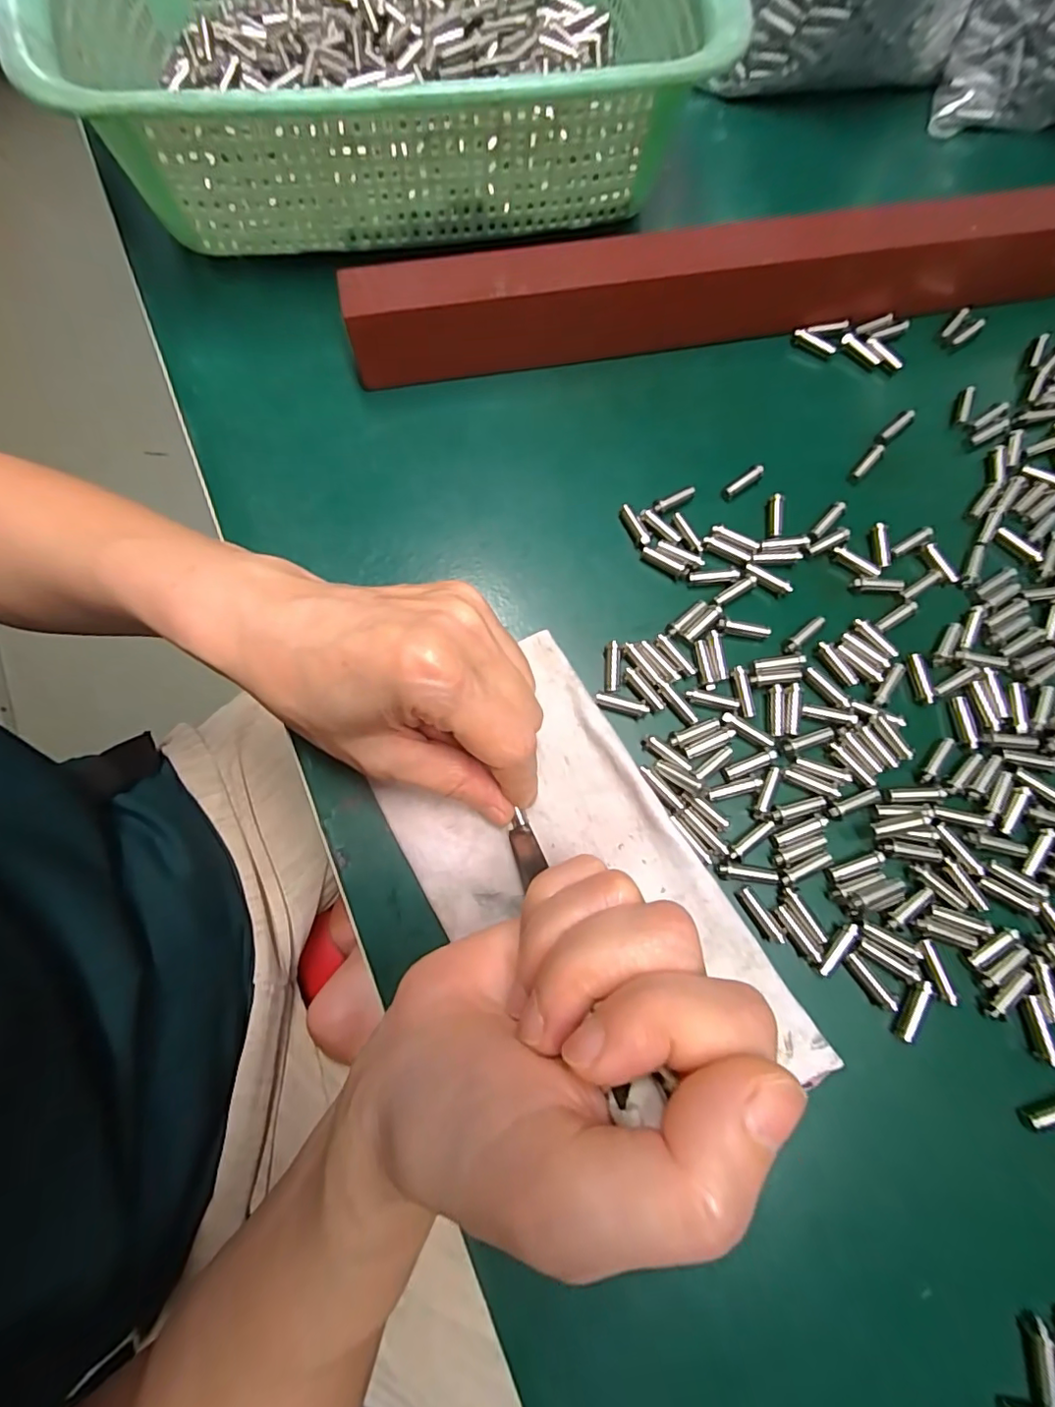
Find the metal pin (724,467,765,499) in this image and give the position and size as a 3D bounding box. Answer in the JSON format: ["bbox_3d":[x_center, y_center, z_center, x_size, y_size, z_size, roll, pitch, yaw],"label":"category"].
[{"bbox_3d":[0.097,-0.099,0.249,0.021,0.005,0.005,-34,75,-10],"label":"metal pin"}]

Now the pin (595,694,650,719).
[{"bbox_3d":[0.037,0.001,0.218,0.021,0.006,0.005,15,73,4],"label":"pin"}]

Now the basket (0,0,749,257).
[{"bbox_3d":[-0.063,-0.324,0.277,0.282,0.084,0.224,-9,72,-3],"label":"basket"}]

